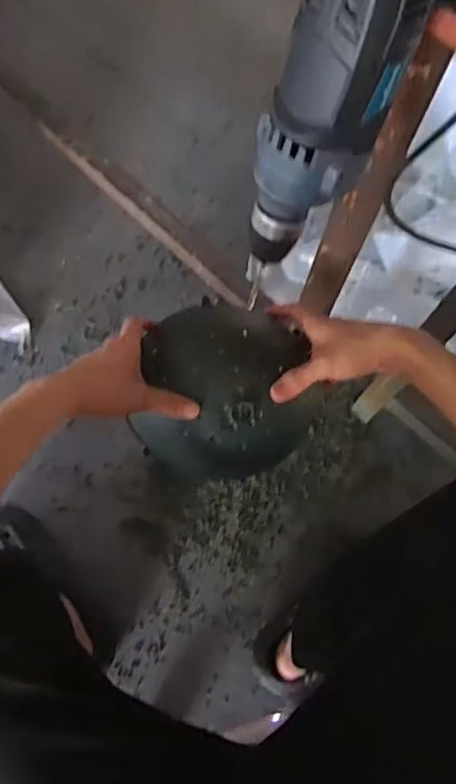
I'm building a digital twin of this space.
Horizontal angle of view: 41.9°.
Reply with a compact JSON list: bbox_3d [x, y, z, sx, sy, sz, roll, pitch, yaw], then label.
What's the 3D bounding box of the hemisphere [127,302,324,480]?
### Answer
[{"bbox_3d":[0.006,0.005,0.628,0.186,0.100,0.173,1,70,-3],"label":"hemisphere"}]

